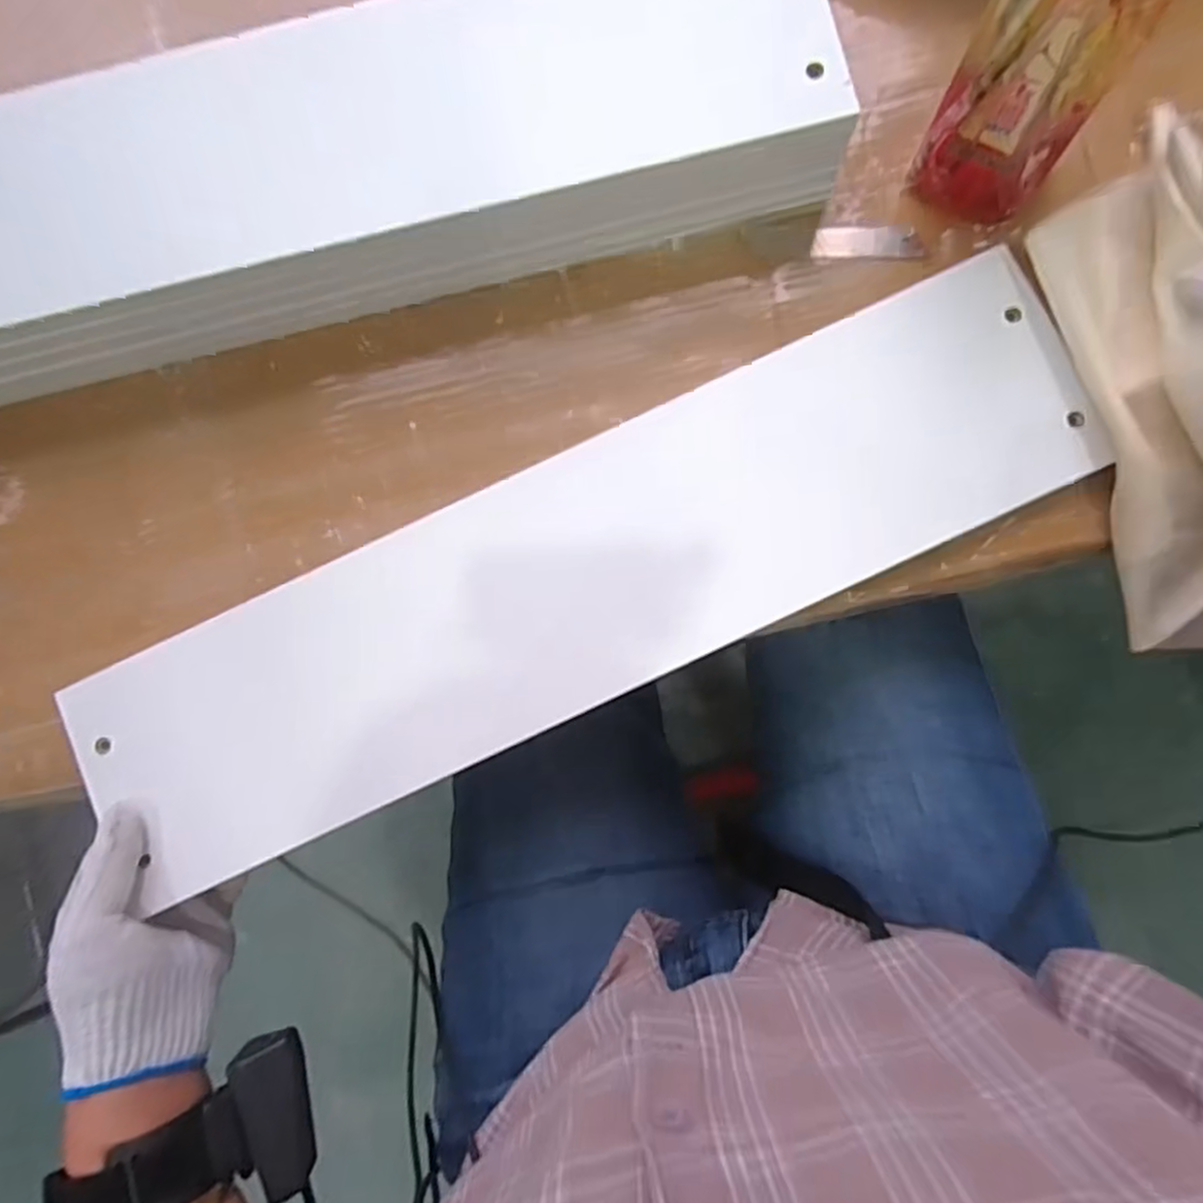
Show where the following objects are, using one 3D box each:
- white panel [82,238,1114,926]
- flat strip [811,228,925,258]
[{"bbox_3d":[-0.008,-0.013,0.379,0.535,0.019,0.131,-25,81,0],"label":"white panel"},{"bbox_3d":[0.147,-0.198,0.402,0.058,0.004,0.016,5,83,5],"label":"flat strip"}]

